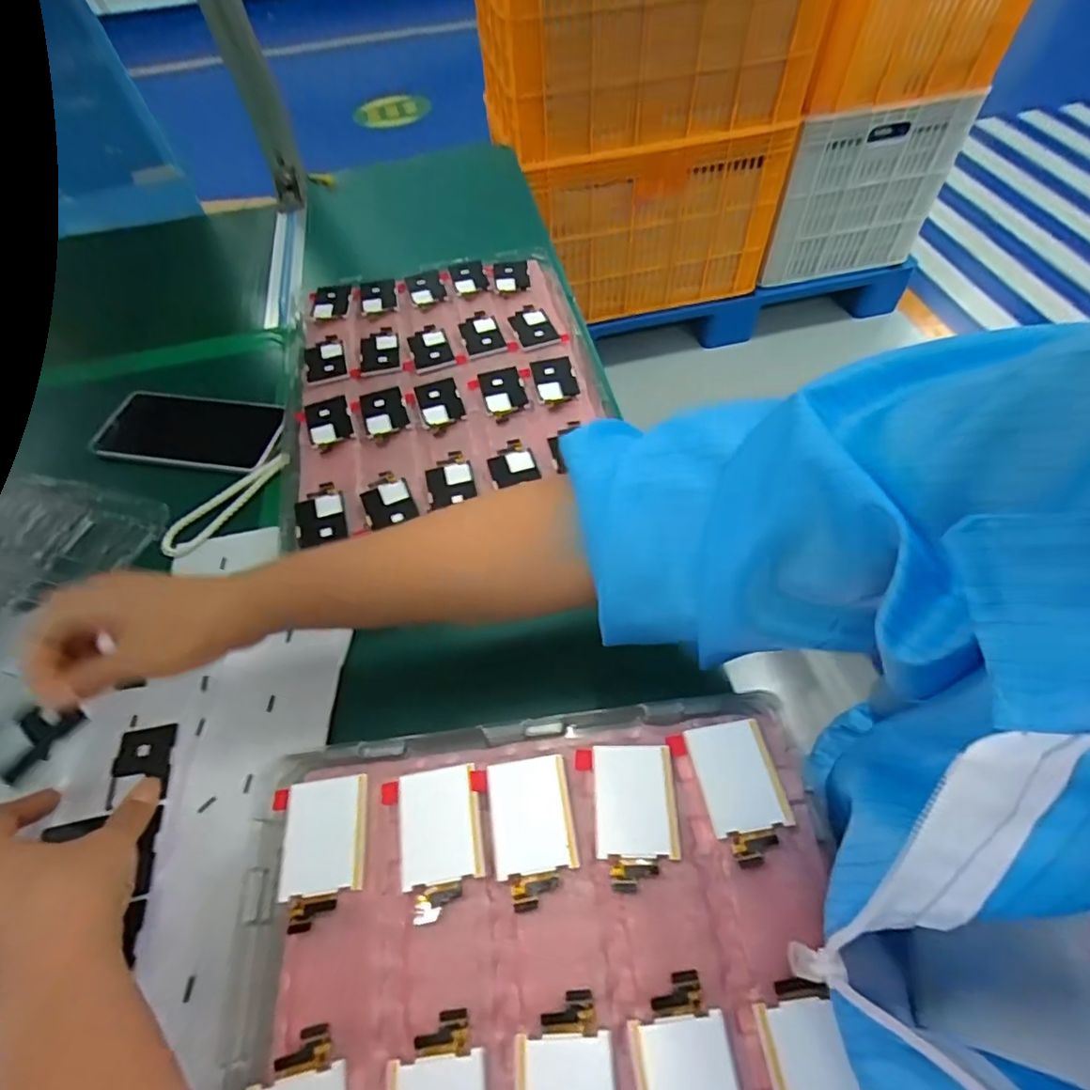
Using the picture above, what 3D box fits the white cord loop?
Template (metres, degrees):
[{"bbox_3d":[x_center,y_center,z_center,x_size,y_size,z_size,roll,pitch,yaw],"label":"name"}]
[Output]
[{"bbox_3d":[-0.250,-0.033,0.443,0.115,0.013,0.022,-41,62,-7],"label":"white cord loop"}]

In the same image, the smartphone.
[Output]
[{"bbox_3d":[-0.309,-0.100,0.485,0.159,0.007,0.076,8,57,8],"label":"smartphone"}]

